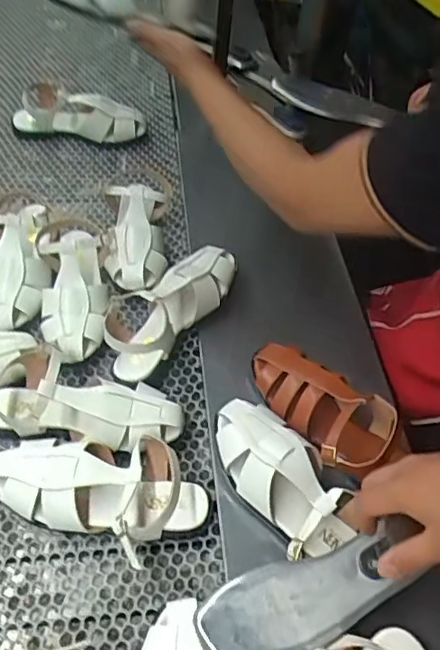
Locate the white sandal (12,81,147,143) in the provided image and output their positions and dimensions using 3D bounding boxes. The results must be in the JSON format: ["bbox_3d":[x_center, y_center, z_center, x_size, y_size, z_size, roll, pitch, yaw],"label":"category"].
[{"bbox_3d":[-0.267,-0.403,1.126,0.246,0.076,0.077,4,47,-2],"label":"white sandal"}]

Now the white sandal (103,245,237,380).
[{"bbox_3d":[-0.063,-0.021,0.800,0.092,0.090,0.226,36,56,22],"label":"white sandal"}]

